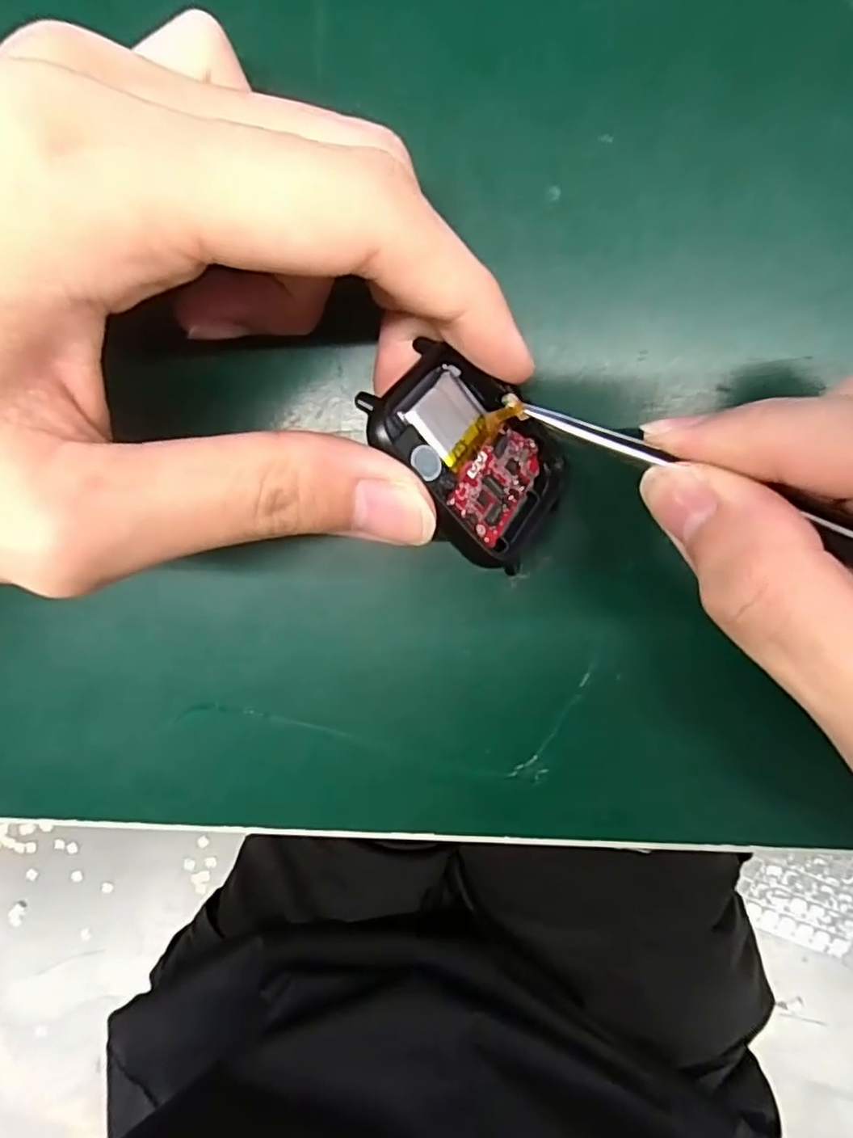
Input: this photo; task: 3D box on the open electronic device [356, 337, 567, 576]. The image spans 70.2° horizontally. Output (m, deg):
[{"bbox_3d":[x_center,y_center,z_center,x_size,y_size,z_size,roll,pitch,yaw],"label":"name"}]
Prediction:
[{"bbox_3d":[0.012,-0.025,0.130,0.046,0.007,0.040,51,55,-15],"label":"open electronic device"}]

